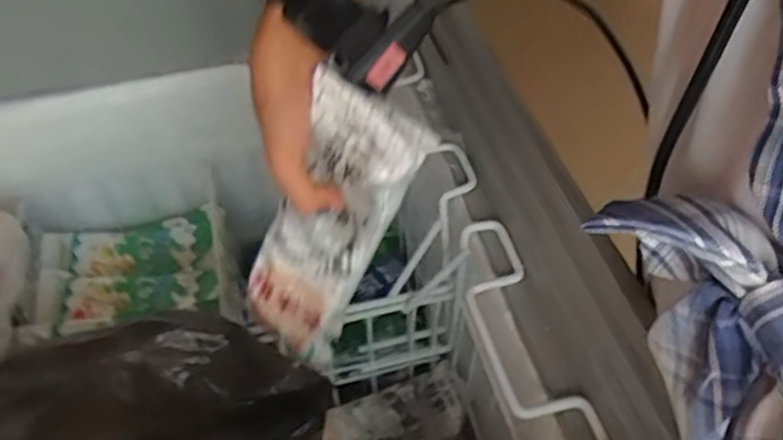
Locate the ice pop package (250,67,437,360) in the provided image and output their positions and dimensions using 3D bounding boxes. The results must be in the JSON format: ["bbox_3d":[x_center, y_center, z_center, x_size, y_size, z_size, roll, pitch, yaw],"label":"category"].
[{"bbox_3d":[-0.043,0.009,0.424,0.068,0.184,0.014,32,31,9],"label":"ice pop package"}]

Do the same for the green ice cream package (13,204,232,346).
[{"bbox_3d":[-0.232,0.041,0.619,0.168,0.031,0.129,-14,47,-9],"label":"green ice cream package"}]

